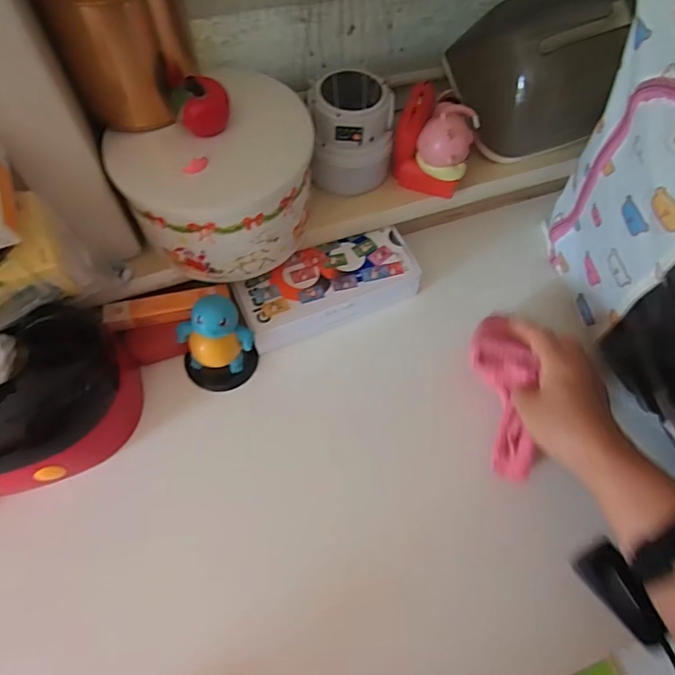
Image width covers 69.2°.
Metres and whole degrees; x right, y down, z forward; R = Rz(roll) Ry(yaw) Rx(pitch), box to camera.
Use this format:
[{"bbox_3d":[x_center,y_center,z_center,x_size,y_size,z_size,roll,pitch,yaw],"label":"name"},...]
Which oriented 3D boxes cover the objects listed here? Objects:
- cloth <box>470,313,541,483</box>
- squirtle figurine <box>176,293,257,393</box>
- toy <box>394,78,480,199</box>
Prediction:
[{"bbox_3d":[0.154,0.052,0.457,0.043,0.030,0.156,-3,76,-5],"label":"cloth"},{"bbox_3d":[-0.116,0.008,0.466,0.067,0.096,0.054,-32,69,-18],"label":"squirtle figurine"},{"bbox_3d":[0.098,-0.204,0.497,0.076,0.085,0.099,19,64,6],"label":"toy"}]

